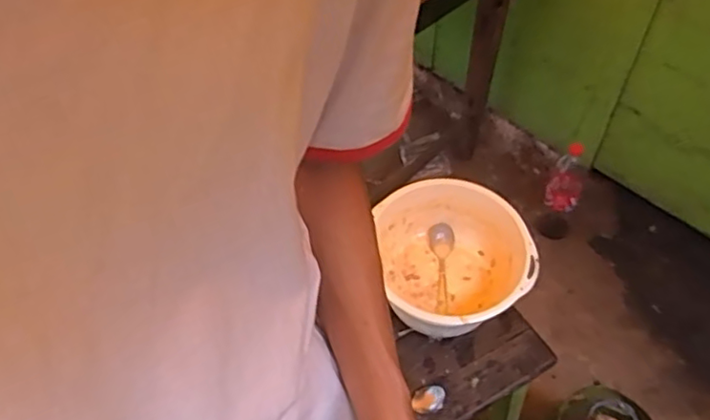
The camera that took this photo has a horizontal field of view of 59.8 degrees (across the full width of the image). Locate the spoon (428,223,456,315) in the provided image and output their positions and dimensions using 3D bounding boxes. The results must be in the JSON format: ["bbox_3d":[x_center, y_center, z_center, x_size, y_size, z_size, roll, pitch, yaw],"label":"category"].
[{"bbox_3d":[0.146,0.094,1.020,0.043,0.013,0.154,0,66,0],"label":"spoon"}]

